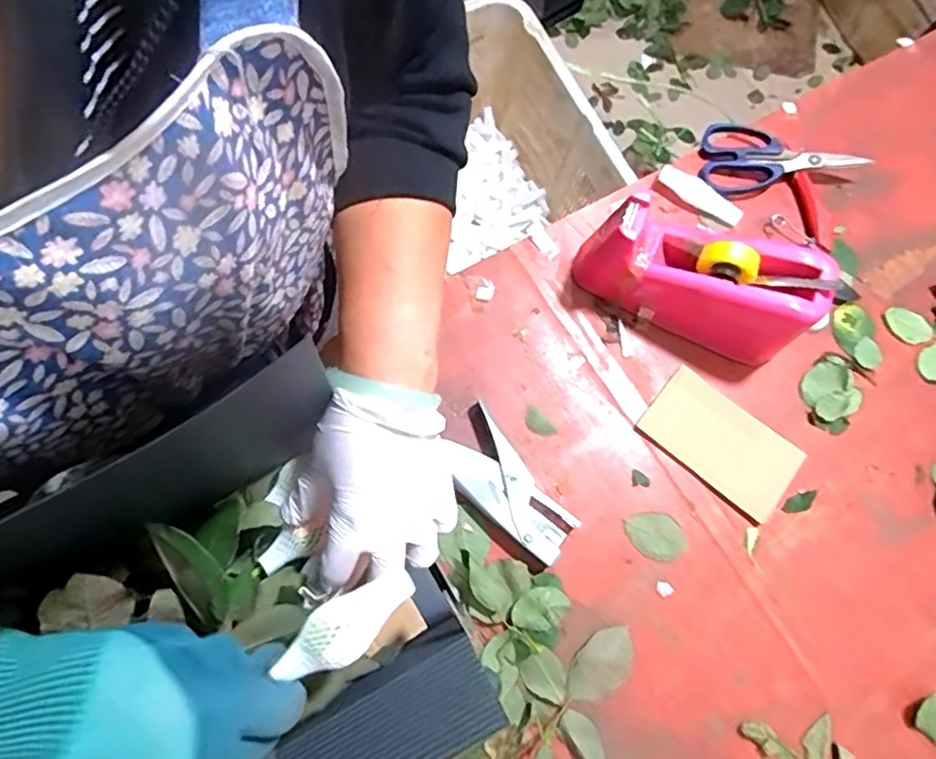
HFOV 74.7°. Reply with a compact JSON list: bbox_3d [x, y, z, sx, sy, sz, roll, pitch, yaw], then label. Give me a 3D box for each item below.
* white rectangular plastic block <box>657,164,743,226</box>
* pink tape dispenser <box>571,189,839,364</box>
[{"bbox_3d":[0.237,-0.188,0.625,0.092,0.010,0.026,36,100,4],"label":"white rectangular plastic block"},{"bbox_3d":[0.202,-0.091,0.556,0.196,0.103,0.072,23,76,4],"label":"pink tape dispenser"}]

